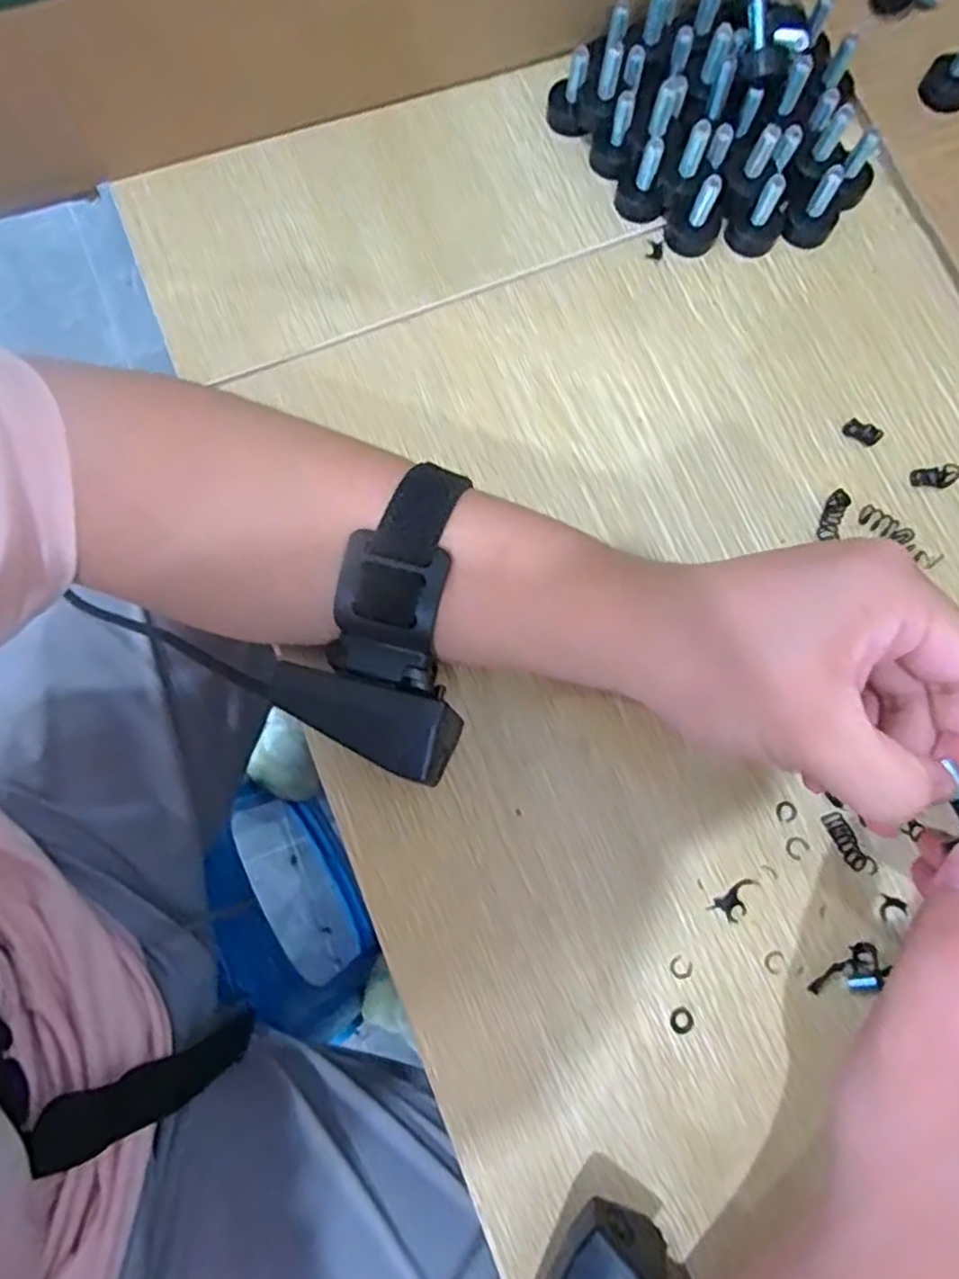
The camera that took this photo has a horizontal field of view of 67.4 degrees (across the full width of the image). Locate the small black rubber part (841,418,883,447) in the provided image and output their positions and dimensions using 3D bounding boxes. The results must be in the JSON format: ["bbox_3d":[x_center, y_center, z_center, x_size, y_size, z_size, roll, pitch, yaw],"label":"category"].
[{"bbox_3d":[0.173,-0.093,0.324,0.016,0.005,0.009,33,81,7],"label":"small black rubber part"}]

